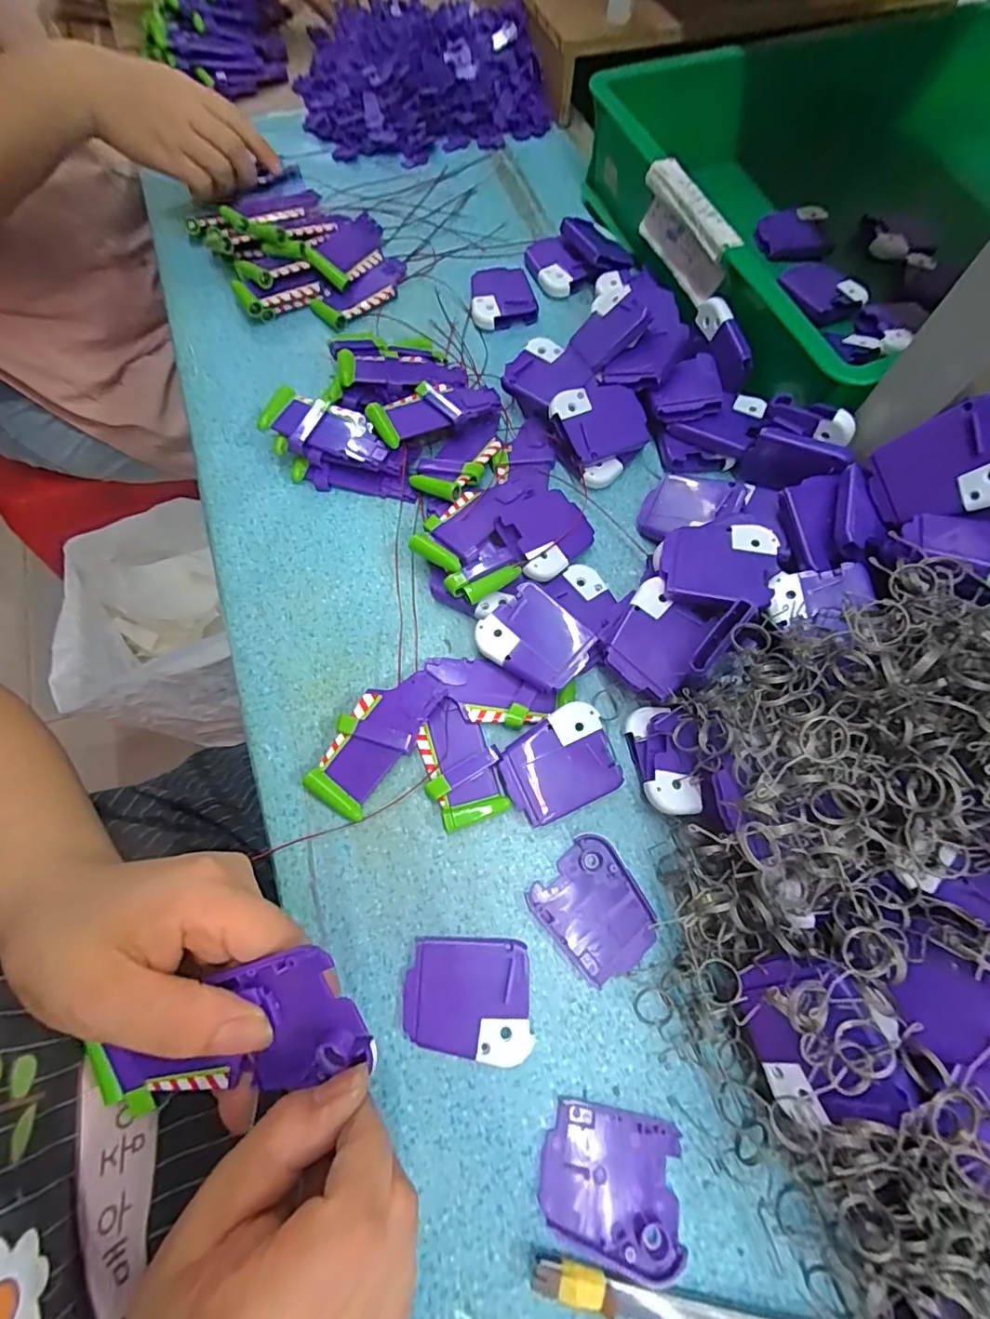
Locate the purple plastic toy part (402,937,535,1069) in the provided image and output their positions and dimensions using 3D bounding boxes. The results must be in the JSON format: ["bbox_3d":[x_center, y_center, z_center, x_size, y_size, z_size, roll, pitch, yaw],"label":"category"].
[{"bbox_3d":[-0.014,0.167,0.265,0.061,0.007,0.052,0,69,1],"label":"purple plastic toy part"}]

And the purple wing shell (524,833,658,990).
[{"bbox_3d":[0.053,0.130,0.280,0.051,0.006,0.060,-39,73,-12],"label":"purple wing shell"}]

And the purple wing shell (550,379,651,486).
[{"bbox_3d":[0.074,-0.159,0.376,0.064,0.019,0.064,-37,90,-14],"label":"purple wing shell"}]

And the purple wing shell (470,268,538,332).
[{"bbox_3d":[0.006,-0.300,0.440,0.052,0.013,0.068,-5,69,-1],"label":"purple wing shell"}]

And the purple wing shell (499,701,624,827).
[{"bbox_3d":[0.035,0.058,0.298,0.060,0.010,0.051,-24,85,-3],"label":"purple wing shell"}]

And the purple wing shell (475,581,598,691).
[{"bbox_3d":[0.024,-0.010,0.316,0.049,0.022,0.059,-42,74,-13],"label":"purple wing shell"}]

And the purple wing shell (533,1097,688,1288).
[{"bbox_3d":[0.051,0.231,0.238,0.061,0.011,0.052,10,70,5],"label":"purple wing shell"}]

